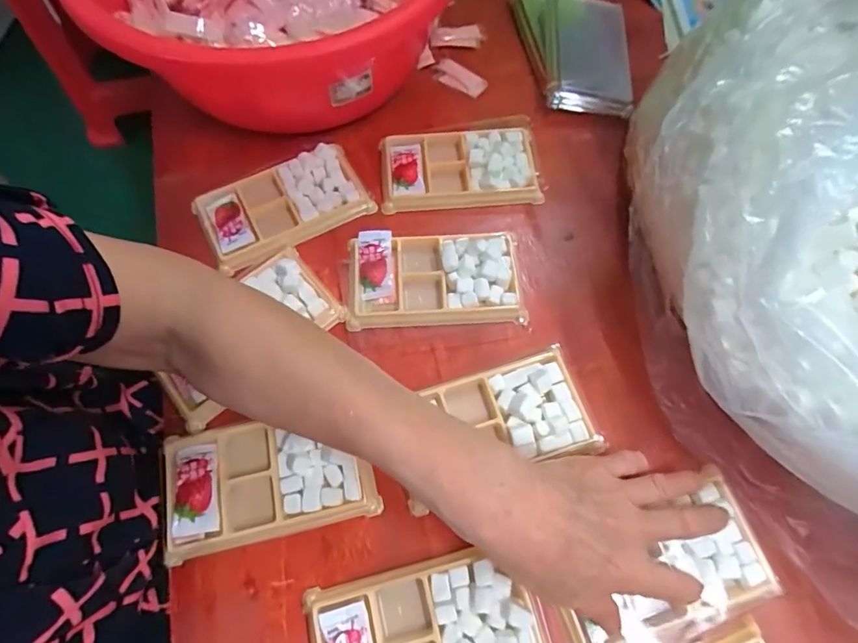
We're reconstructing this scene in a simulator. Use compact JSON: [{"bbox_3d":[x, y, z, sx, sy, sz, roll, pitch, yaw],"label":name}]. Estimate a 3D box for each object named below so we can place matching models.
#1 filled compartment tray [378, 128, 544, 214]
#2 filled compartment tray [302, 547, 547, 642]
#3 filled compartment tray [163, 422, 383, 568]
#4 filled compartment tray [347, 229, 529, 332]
[{"bbox_3d":[0.026,-0.135,0.405,0.136,0.022,0.072,-4,68,-1],"label":"filled compartment tray"},{"bbox_3d":[-0.002,0.187,0.268,0.134,0.017,0.075,-12,68,-5],"label":"filled compartment tray"},{"bbox_3d":[-0.105,0.103,0.302,0.132,0.017,0.075,-11,68,-4],"label":"filled compartment tray"},{"bbox_3d":[0.004,-0.035,0.361,0.131,0.019,0.076,-2,68,0],"label":"filled compartment tray"}]

